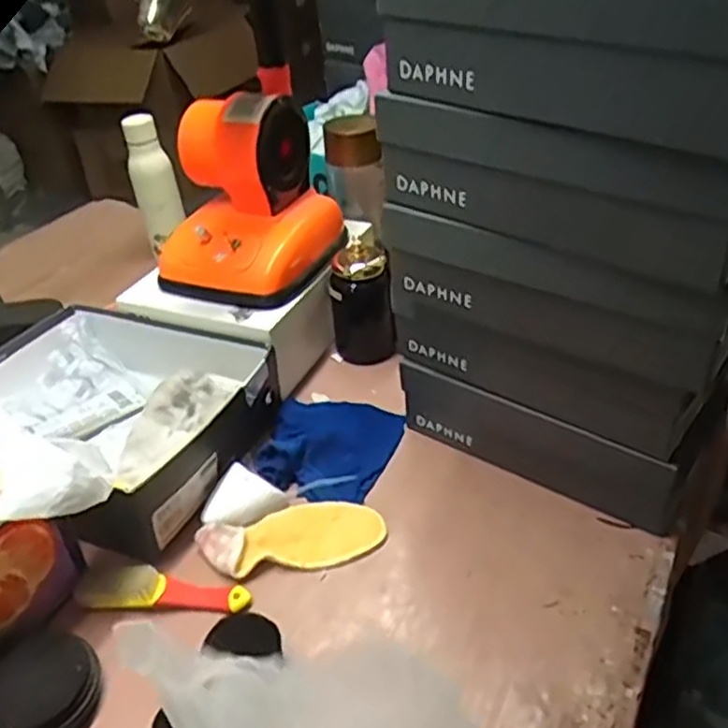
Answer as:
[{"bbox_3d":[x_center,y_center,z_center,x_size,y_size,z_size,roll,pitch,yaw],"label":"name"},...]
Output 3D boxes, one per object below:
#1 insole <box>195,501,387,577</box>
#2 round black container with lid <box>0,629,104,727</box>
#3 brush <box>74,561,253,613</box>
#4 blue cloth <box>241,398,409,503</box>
[{"bbox_3d":[-0.069,0.167,0.715,0.176,0.020,0.060,-10,36,-9],"label":"insole"},{"bbox_3d":[-0.254,0.257,0.582,0.088,0.032,0.091,-2,36,2],"label":"round black container with lid"},{"bbox_3d":[-0.184,0.202,0.668,0.158,0.020,0.041,2,36,8],"label":"brush"},{"bbox_3d":[-0.043,0.086,0.817,0.142,0.033,0.145,12,39,21],"label":"blue cloth"}]

